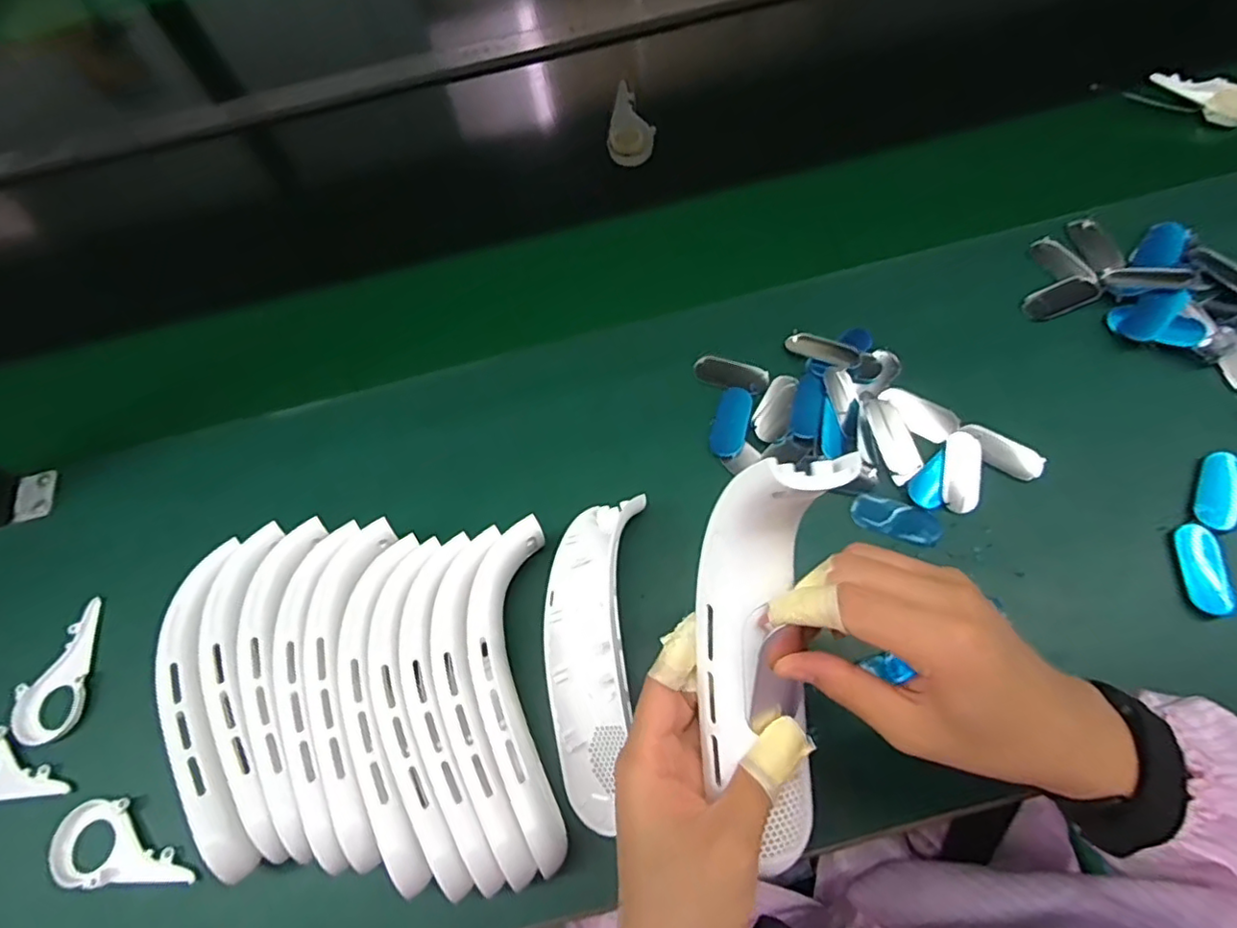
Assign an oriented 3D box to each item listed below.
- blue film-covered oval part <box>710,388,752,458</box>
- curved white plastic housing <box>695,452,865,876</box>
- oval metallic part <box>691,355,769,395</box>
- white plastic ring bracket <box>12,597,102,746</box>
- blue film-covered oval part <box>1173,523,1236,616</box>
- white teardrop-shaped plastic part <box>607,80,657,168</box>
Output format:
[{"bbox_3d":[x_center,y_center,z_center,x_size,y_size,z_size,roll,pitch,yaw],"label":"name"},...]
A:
[{"bbox_3d":[0.086,-0.032,0.467,0.024,0.005,0.058,13,67,12],"label":"blue film-covered oval part"},{"bbox_3d":[0.067,0.086,0.265,0.059,0.038,0.183,-2,106,2],"label":"curved white plastic housing"},{"bbox_3d":[0.089,-0.071,0.484,0.058,0.004,0.024,17,68,14],"label":"oval metallic part"},{"bbox_3d":[-0.402,0.148,0.438,0.045,0.011,0.094,-14,64,0],"label":"white plastic ring bracket"},{"bbox_3d":[0.370,0.066,0.387,0.026,0.014,0.056,2,65,7],"label":"blue film-covered oval part"},{"bbox_3d":[0.010,-0.342,0.620,0.045,0.020,0.086,-10,80,-2],"label":"white teardrop-shaped plastic part"}]

